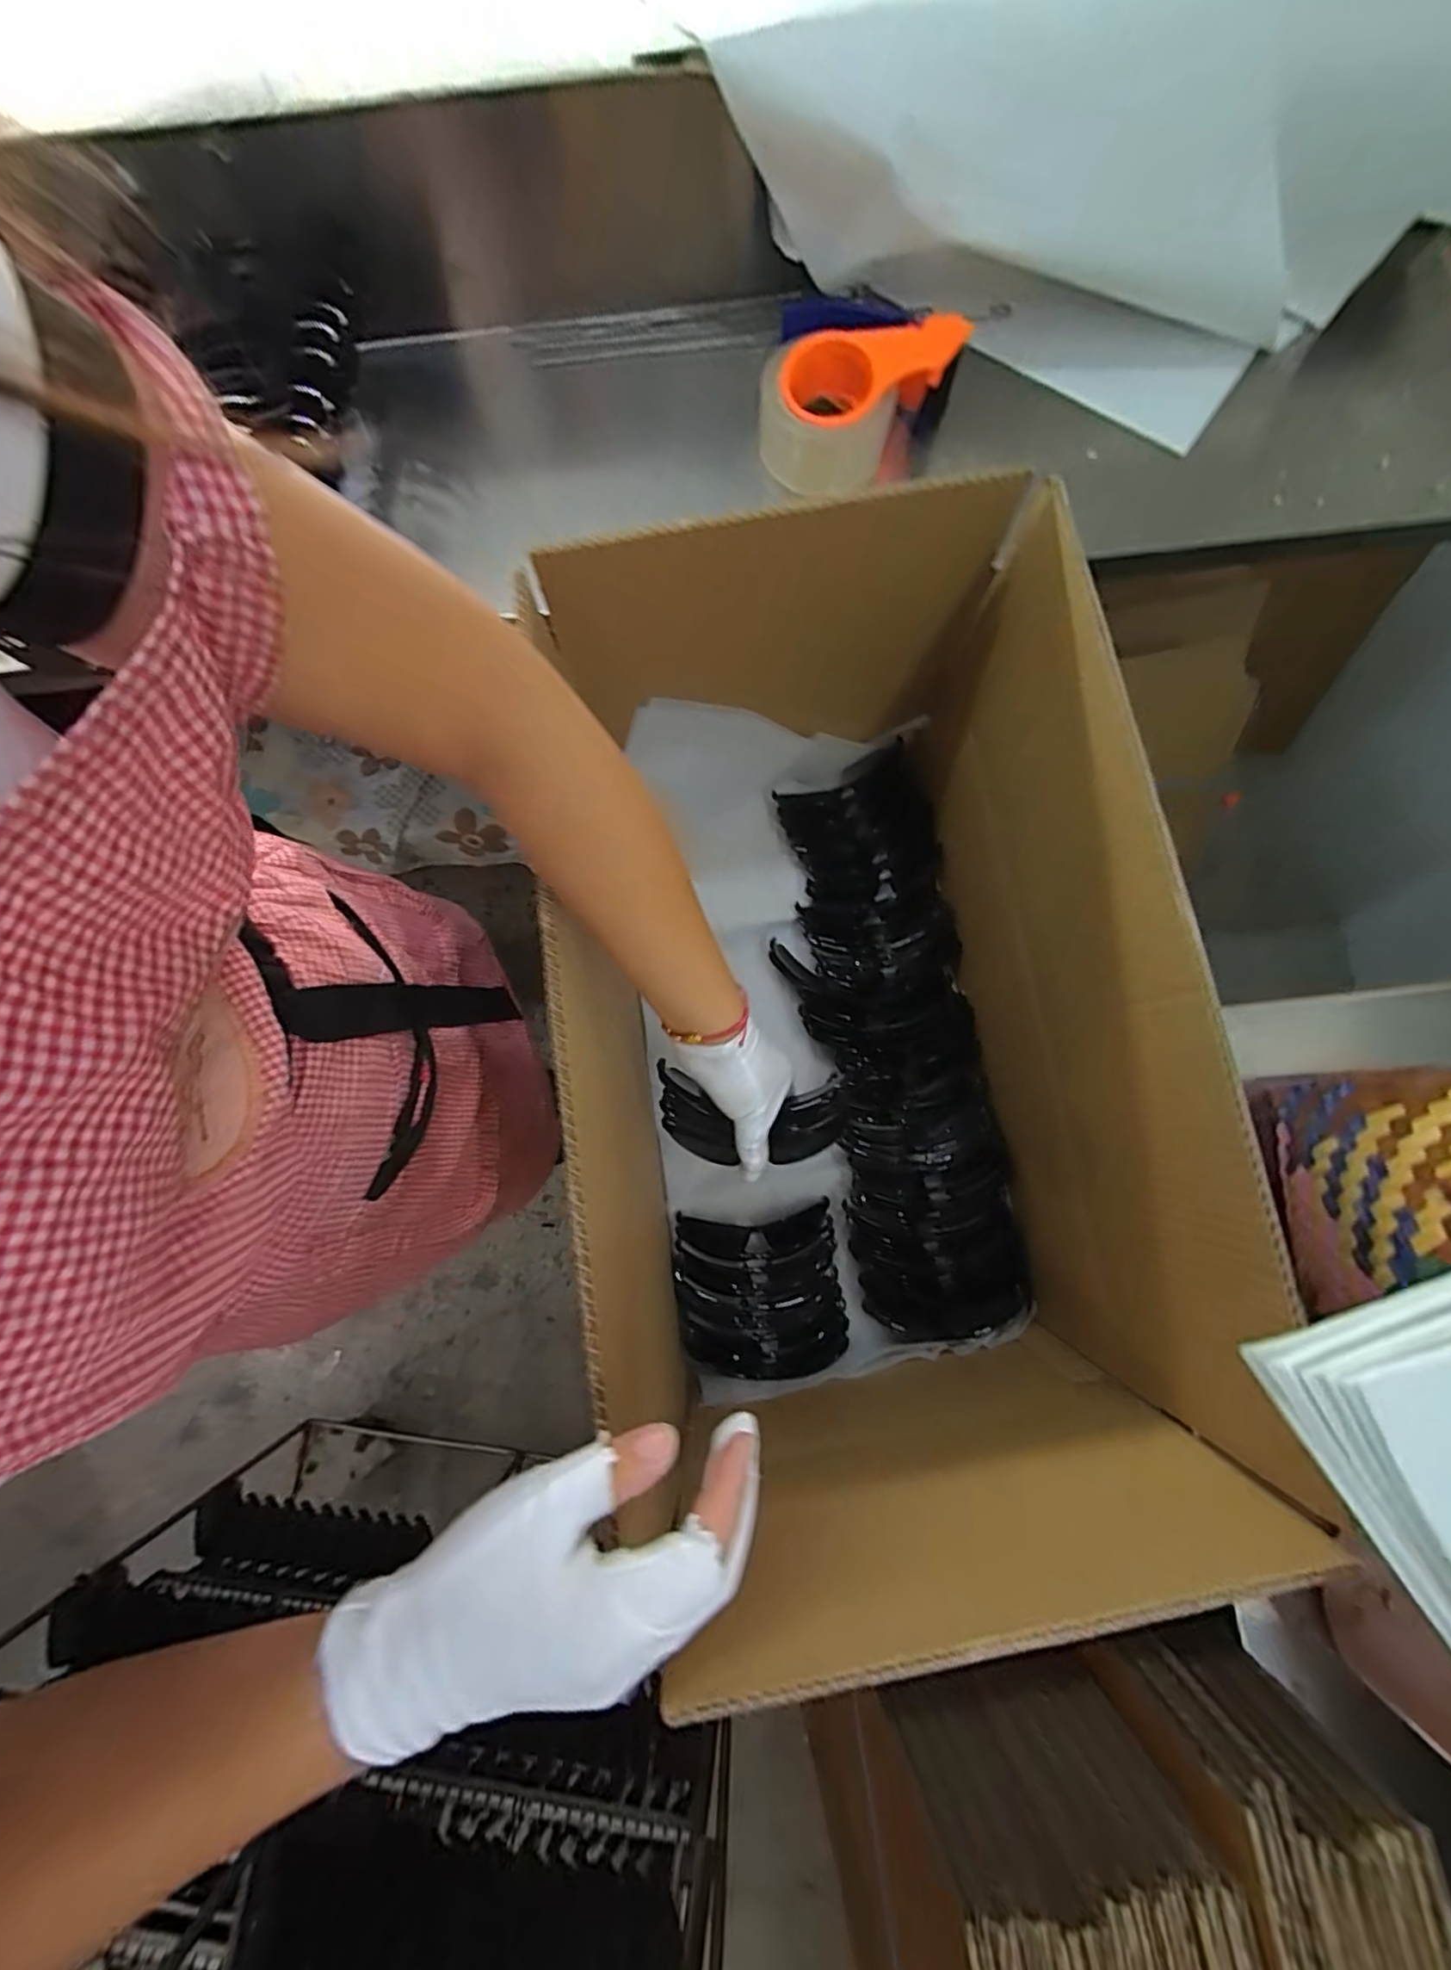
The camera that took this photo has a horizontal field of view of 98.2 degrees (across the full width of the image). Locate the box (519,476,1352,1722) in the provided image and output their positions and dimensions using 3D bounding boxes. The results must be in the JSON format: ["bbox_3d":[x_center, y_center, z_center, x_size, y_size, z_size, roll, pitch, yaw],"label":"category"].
[{"bbox_3d":[0.090,0.014,0.482,0.355,0.296,0.616,-10,78,0],"label":"box"}]

